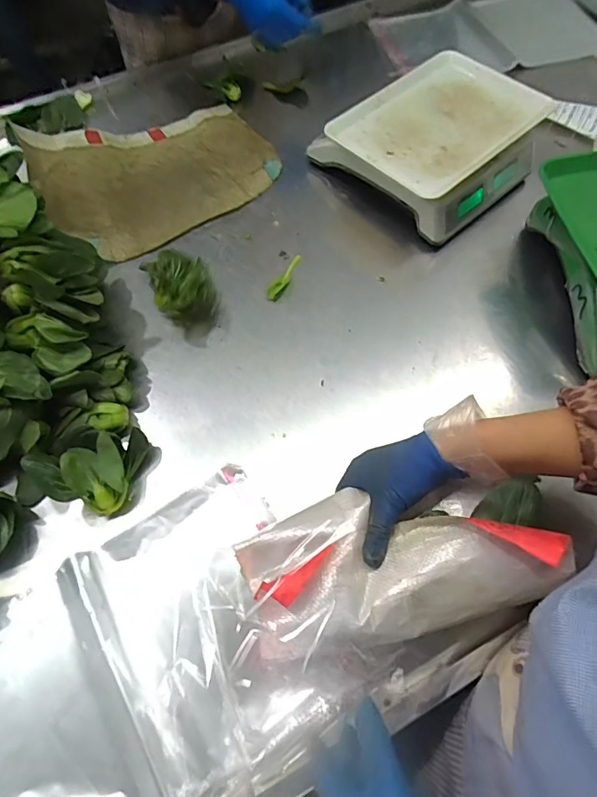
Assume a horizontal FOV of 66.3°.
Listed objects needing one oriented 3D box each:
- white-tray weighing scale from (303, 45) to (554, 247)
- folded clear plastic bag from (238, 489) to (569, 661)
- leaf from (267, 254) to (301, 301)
[{"bbox_3d":[0.193,-0.389,0.678,0.275,0.078,0.259,-39,72,-17],"label":"white-tray weighing scale"},{"bbox_3d":[0.084,0.139,0.384,0.262,0.059,0.121,-4,65,3],"label":"folded clear plastic bag"},{"bbox_3d":[-0.020,-0.169,0.639,0.021,0.009,0.087,24,67,10],"label":"leaf"}]

